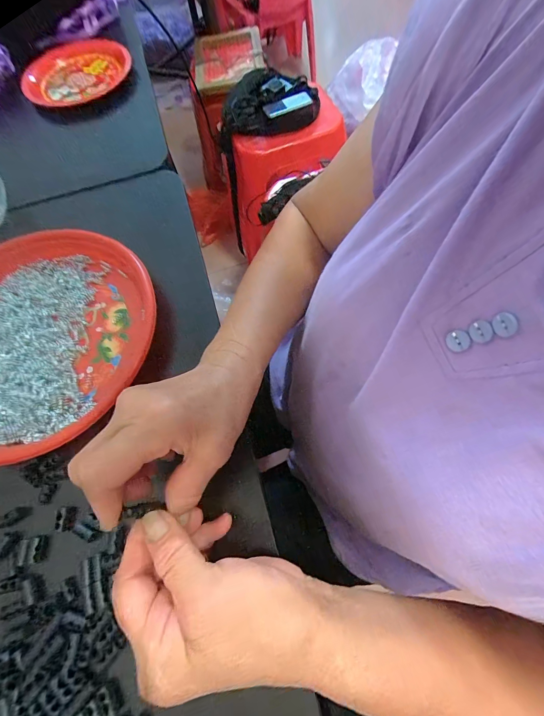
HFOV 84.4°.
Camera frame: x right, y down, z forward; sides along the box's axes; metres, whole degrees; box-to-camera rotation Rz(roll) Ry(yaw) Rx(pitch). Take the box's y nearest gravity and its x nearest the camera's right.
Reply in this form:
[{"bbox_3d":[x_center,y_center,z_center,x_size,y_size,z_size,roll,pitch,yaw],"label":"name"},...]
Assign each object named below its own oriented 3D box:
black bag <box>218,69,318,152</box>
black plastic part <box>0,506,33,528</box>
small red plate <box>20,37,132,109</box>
[{"bbox_3d":[-0.016,-0.669,0.794,0.295,0.078,0.158,-28,70,-7],"label":"black bag"},{"bbox_3d":[-0.214,0.131,0.249,0.027,0.004,0.012,-27,70,-6],"label":"black plastic part"},{"bbox_3d":[-0.311,-0.447,0.465,0.154,0.034,0.152,-1,68,2],"label":"small red plate"}]

